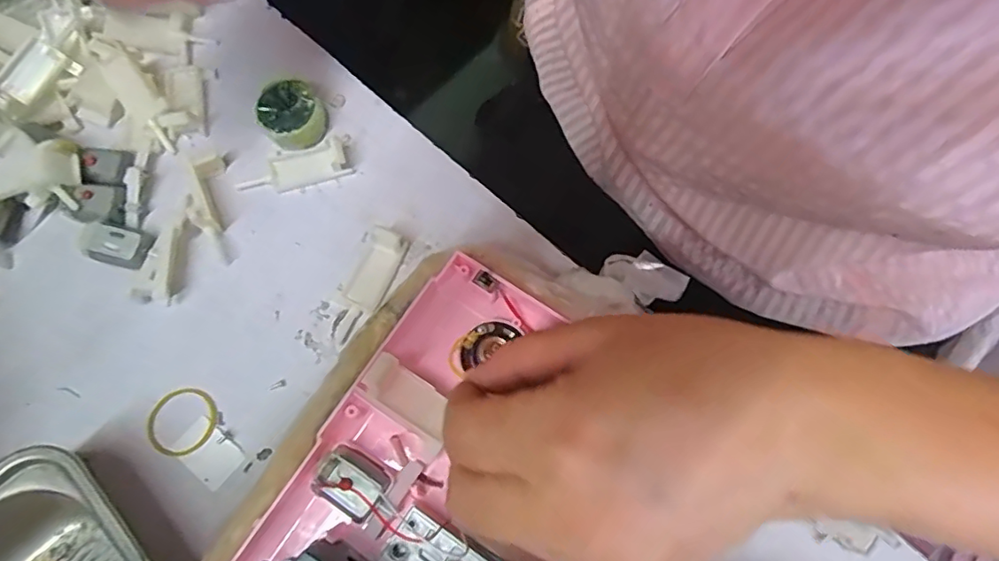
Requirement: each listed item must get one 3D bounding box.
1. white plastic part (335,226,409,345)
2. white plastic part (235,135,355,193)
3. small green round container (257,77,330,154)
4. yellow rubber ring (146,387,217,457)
[{"bbox_3d":[-0.067,0.001,0.271,0.020,0.017,0.057,23,73,5],"label":"white plastic part"},{"bbox_3d":[-0.107,-0.059,0.289,0.055,0.017,0.018,-16,73,-7],"label":"white plastic part"},{"bbox_3d":[-0.109,-0.087,0.295,0.031,0.018,0.031,1,72,-2],"label":"small green round container"},{"bbox_3d":[-0.146,0.064,0.256,0.031,0.004,0.031,1,72,-2],"label":"yellow rubber ring"}]

